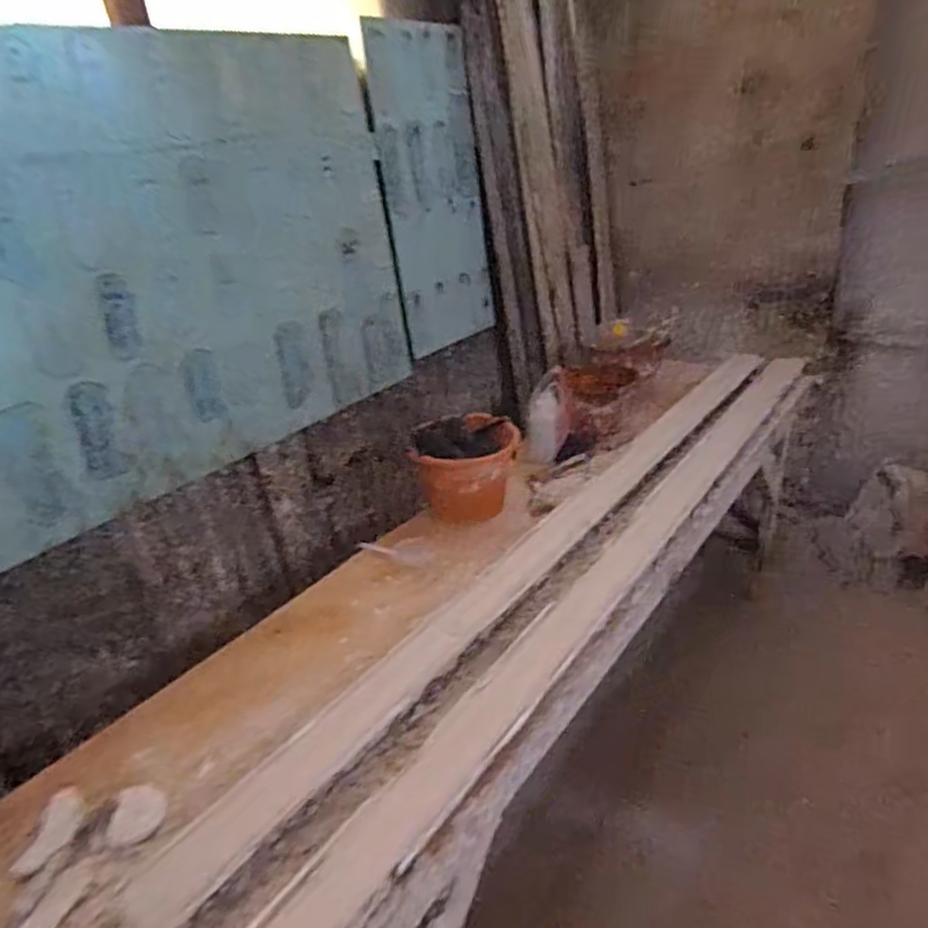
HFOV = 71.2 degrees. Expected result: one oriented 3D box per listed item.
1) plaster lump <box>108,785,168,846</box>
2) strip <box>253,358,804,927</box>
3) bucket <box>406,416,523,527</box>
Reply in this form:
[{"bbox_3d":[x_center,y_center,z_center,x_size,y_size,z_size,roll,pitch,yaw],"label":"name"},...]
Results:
[{"bbox_3d":[-0.459,0.491,0.920,0.075,0.012,0.086,-7,28,-1],"label":"plaster lump"},{"bbox_3d":[0.413,0.120,1.451,0.130,0.044,2.193,6,27,38],"label":"strip"},{"bbox_3d":[0.006,-0.010,1.581,0.243,0.164,0.285,-8,28,-3],"label":"bucket"}]

